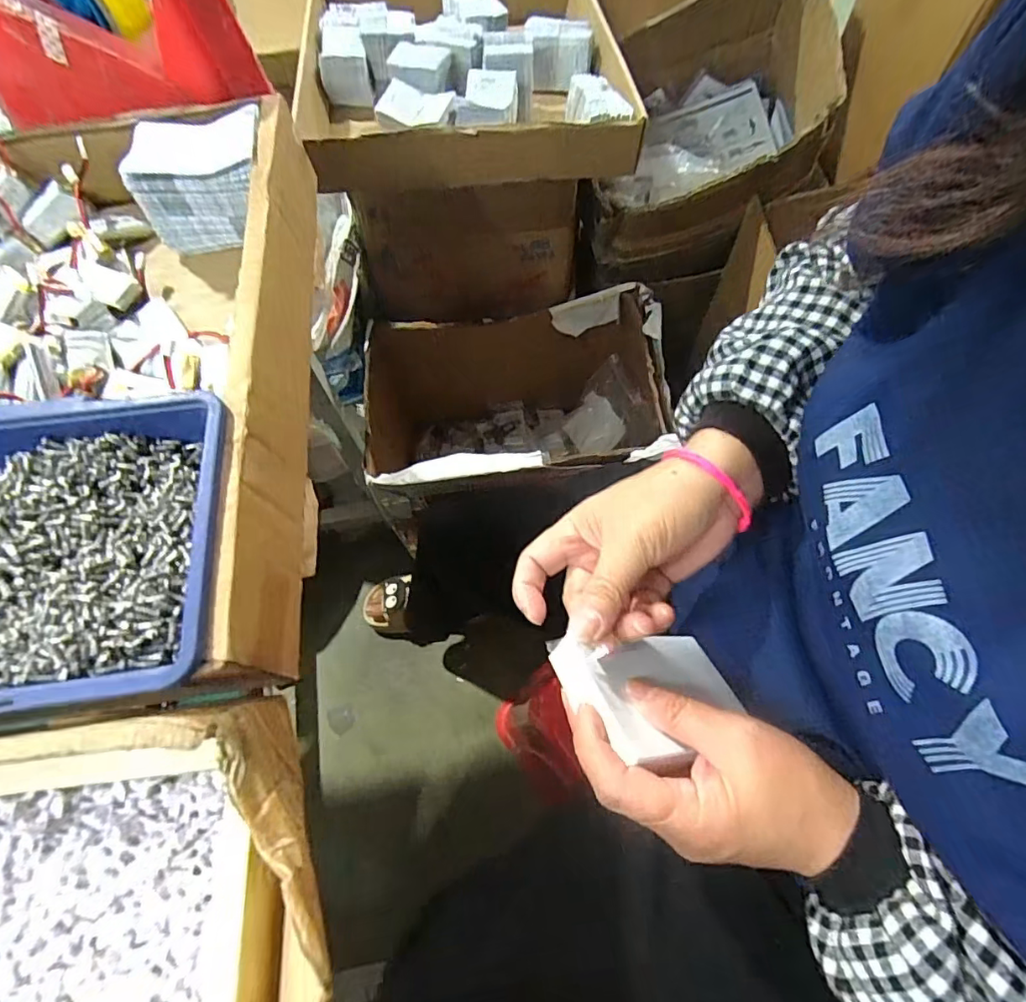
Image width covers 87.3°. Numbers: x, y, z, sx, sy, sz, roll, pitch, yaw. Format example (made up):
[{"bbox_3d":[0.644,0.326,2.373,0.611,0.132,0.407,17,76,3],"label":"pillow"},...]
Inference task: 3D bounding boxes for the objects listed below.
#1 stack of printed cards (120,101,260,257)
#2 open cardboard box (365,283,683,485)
[{"bbox_3d":[-0.186,-0.199,0.331,0.074,0.050,0.063,-8,65,-1],"label":"stack of printed cards"},{"bbox_3d":[0.012,-0.115,0.879,0.435,0.279,0.300,-5,65,0],"label":"open cardboard box"}]

